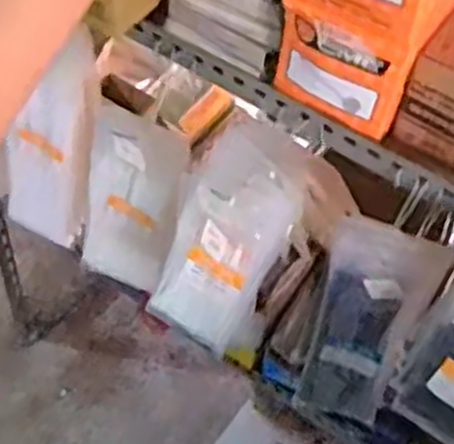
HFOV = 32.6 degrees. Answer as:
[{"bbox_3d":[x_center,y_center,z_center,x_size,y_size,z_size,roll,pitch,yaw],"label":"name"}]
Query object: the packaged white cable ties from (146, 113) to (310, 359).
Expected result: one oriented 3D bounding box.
[{"bbox_3d":[0.004,0.013,0.762,0.113,0.226,0.049,26,16,13],"label":"packaged white cable ties"}]

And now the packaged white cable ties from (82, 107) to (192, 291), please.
[{"bbox_3d":[-0.100,-0.016,0.852,0.112,0.213,0.029,28,38,16],"label":"packaged white cable ties"}]

